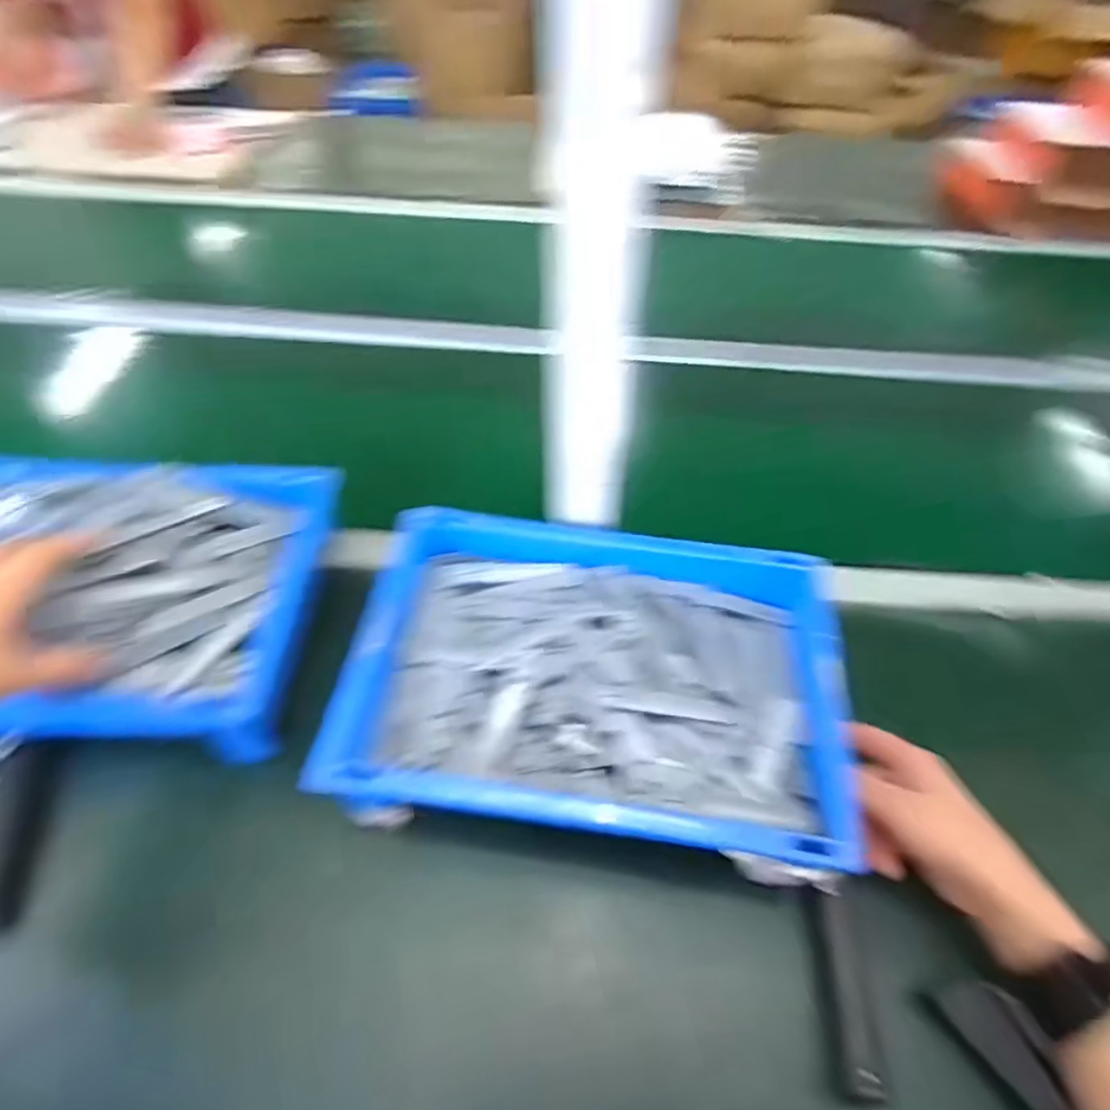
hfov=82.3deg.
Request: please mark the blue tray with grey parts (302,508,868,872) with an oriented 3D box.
[{"bbox_3d":[0.028,0.076,0.427,0.308,0.046,0.213,7,51,4],"label":"blue tray with grey parts"}]

